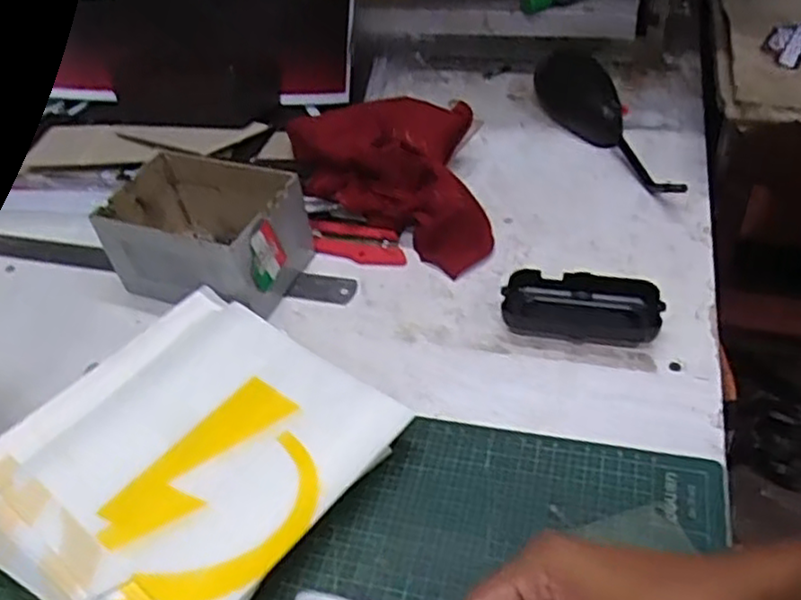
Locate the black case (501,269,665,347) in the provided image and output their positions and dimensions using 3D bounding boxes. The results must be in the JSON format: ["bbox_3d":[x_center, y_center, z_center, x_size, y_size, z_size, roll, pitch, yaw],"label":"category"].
[{"bbox_3d":[0.133,0.008,0.526,0.107,0.030,0.051,7,46,14],"label":"black case"}]

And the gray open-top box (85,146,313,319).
[{"bbox_3d":[-0.160,-0.055,0.590,0.147,0.080,0.101,13,48,20],"label":"gray open-top box"}]

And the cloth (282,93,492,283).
[{"bbox_3d":[-0.014,-0.111,0.635,0.167,0.066,0.191,-7,44,1],"label":"cloth"}]

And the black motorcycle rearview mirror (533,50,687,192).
[{"bbox_3d":[0.197,-0.168,0.685,0.062,0.032,0.260,-12,44,-4],"label":"black motorcycle rearview mirror"}]

